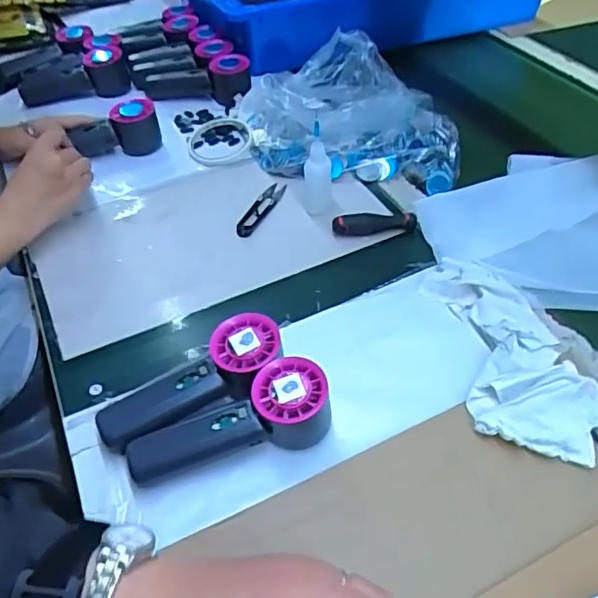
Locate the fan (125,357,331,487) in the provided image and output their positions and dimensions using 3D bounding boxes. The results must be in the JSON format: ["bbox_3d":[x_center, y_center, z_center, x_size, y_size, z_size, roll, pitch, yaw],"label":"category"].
[{"bbox_3d":[-0.053,0.095,0.427,0.155,0.049,0.058,-13,48,-8],"label":"fan"}]

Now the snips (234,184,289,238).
[{"bbox_3d":[-0.044,-0.108,0.647,0.020,0.011,0.104,15,50,17],"label":"snips"}]

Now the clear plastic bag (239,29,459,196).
[{"bbox_3d":[0.063,-0.236,0.714,0.275,0.092,0.202,0,47,3],"label":"clear plastic bag"}]

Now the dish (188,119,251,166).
[{"bbox_3d":[-0.107,-0.211,0.747,0.081,0.018,0.098,-11,47,-7],"label":"dish"}]

